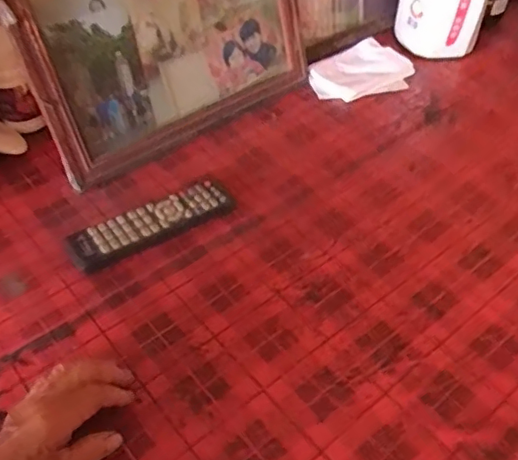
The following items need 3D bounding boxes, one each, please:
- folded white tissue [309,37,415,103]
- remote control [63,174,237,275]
[{"bbox_3d":[0.149,-0.238,0.838,0.158,0.010,0.108,-20,61,-15],"label":"folded white tissue"},{"bbox_3d":[-0.112,-0.008,0.600,0.179,0.023,0.050,-22,49,-21],"label":"remote control"}]

